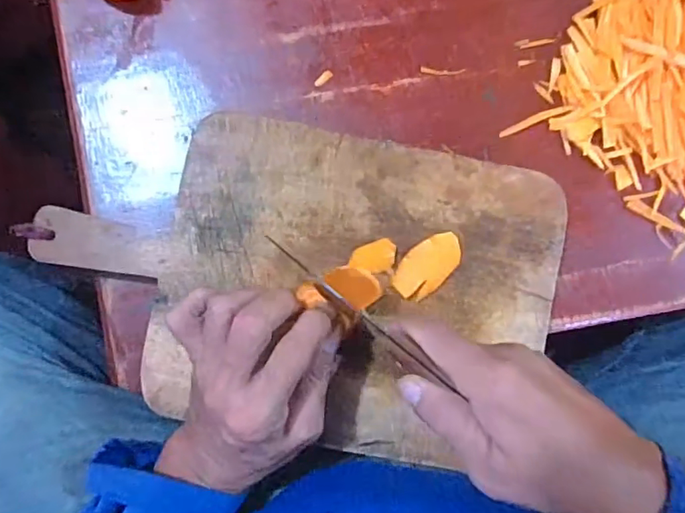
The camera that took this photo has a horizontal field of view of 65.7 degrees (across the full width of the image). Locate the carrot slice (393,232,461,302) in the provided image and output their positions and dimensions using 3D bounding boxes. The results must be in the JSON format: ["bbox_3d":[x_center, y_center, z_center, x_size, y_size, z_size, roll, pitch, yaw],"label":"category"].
[{"bbox_3d":[0.066,0.007,0.401,0.058,0.004,0.033,-41,91,-4],"label":"carrot slice"}]

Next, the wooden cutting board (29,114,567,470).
[{"bbox_3d":[-0.030,0.018,0.399,0.374,0.017,0.226,11,83,-1],"label":"wooden cutting board"}]

